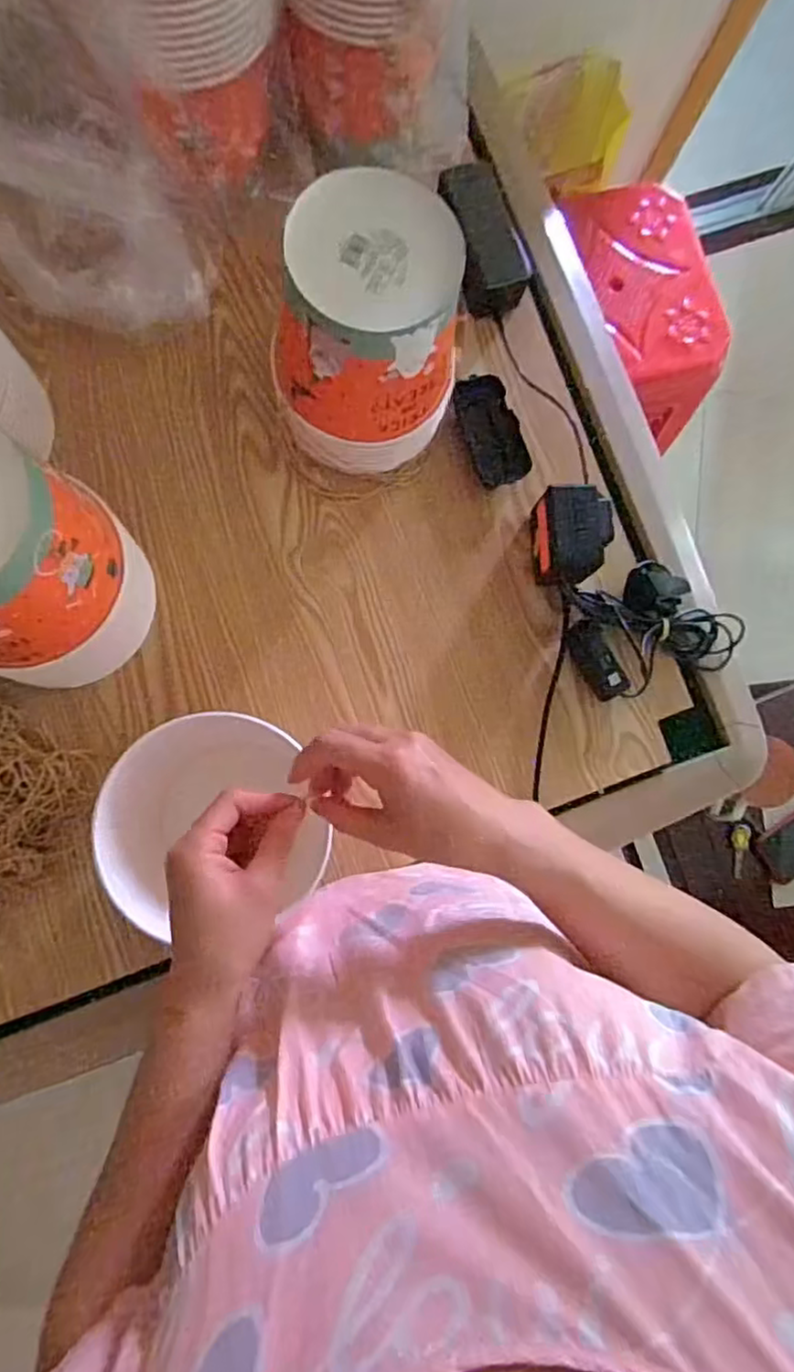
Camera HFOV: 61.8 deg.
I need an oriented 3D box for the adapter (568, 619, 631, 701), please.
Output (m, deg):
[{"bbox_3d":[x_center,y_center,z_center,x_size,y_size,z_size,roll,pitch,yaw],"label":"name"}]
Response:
[{"bbox_3d":[0.192,-0.025,0.634,0.035,0.020,0.079,-30,88,-8],"label":"adapter"}]

